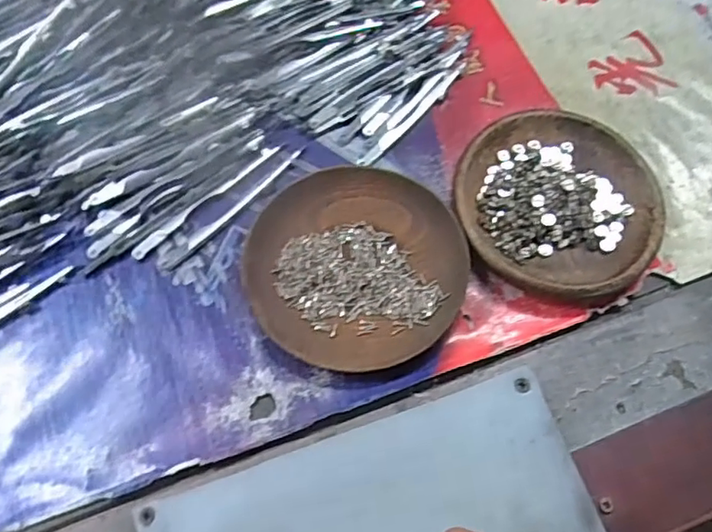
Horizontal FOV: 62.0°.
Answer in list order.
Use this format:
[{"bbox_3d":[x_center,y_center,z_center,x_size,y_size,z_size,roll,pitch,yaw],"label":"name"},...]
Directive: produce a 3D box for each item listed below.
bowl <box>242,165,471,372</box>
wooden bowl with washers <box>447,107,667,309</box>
[{"bbox_3d":[0.000,-0.001,0.322,0.115,0.015,0.111,0,67,0],"label":"bowl"},{"bbox_3d":[0.112,-0.035,0.333,0.111,0.018,0.110,0,67,0],"label":"wooden bowl with washers"}]

